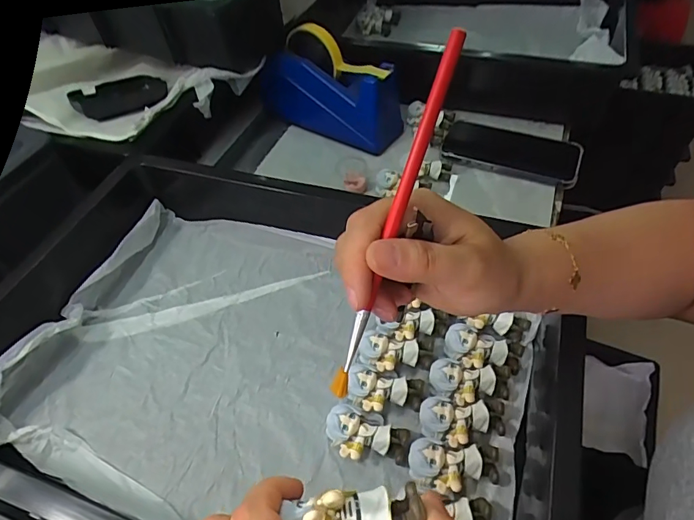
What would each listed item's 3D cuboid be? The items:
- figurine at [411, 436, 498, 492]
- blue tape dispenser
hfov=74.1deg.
[{"bbox_3d":[0.077,0.150,0.331,0.063,0.022,0.033,2,50,4],"label":"figurine"},{"bbox_3d":[-0.020,-0.233,0.618,0.185,0.126,0.074,23,54,20],"label":"blue tape dispenser"}]

